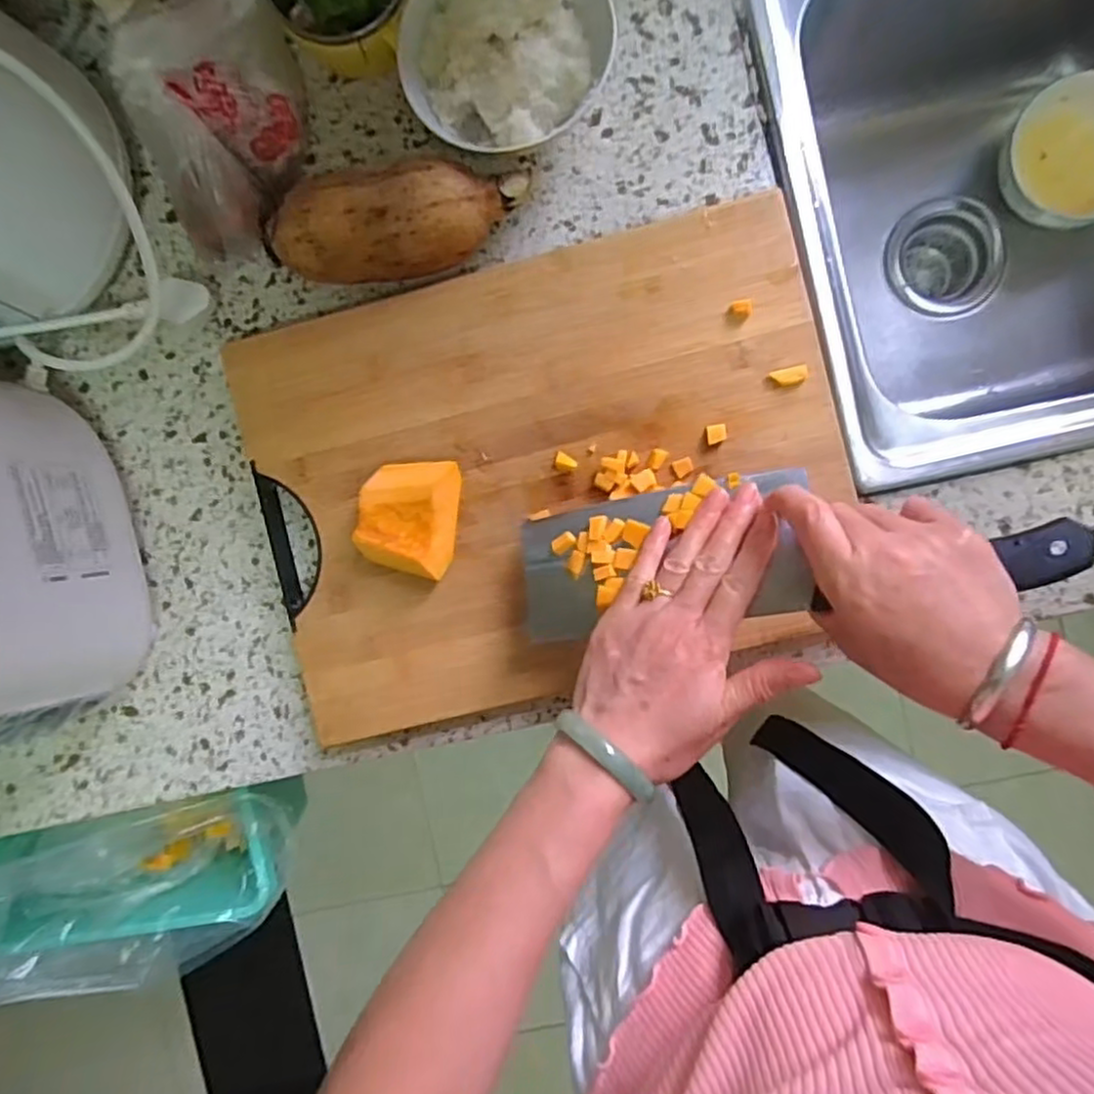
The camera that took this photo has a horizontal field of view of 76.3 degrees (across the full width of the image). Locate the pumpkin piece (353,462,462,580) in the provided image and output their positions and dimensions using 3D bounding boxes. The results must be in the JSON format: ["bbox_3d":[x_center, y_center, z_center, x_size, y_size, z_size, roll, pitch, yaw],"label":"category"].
[{"bbox_3d":[-0.092,-0.021,0.470,0.059,0.034,0.075,8,92,4],"label":"pumpkin piece"}]

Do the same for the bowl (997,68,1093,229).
[{"bbox_3d":[0.463,-0.350,0.618,0.113,0.055,0.122,-18,90,4],"label":"bowl"}]

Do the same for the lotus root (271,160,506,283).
[{"bbox_3d":[-0.105,-0.216,0.476,0.155,0.067,0.067,-9,91,4],"label":"lotus root"}]

